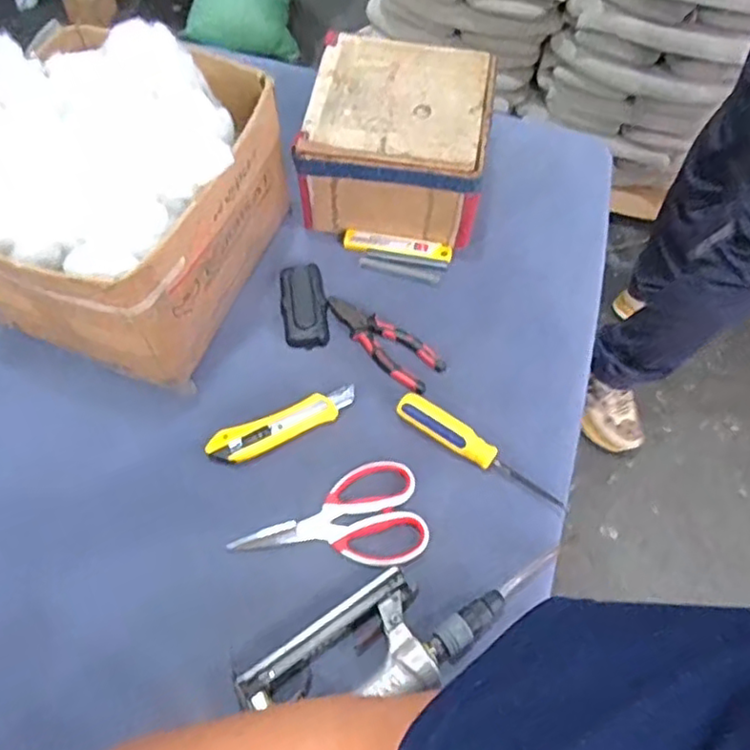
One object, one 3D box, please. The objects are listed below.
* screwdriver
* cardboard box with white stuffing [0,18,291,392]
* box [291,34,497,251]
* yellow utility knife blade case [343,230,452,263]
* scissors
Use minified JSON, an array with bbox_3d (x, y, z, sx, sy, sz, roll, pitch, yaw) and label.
[{"bbox_3d":[0.108,0.076,0.675,0.189,0.018,0.032,30,64,15],"label":"screwdriver"},{"bbox_3d":[-0.272,-0.186,0.694,0.275,0.226,0.304,14,61,7],"label":"cardboard box with white stuffing"},{"bbox_3d":[0.029,-0.286,0.809,0.211,0.122,0.225,8,61,4],"label":"box"},{"bbox_3d":[0.028,-0.162,0.808,0.134,0.005,0.032,11,61,6],"label":"yellow utility knife blade case"},{"bbox_3d":[-0.045,0.148,0.643,0.184,0.007,0.101,-12,61,-7],"label":"scissors"}]

